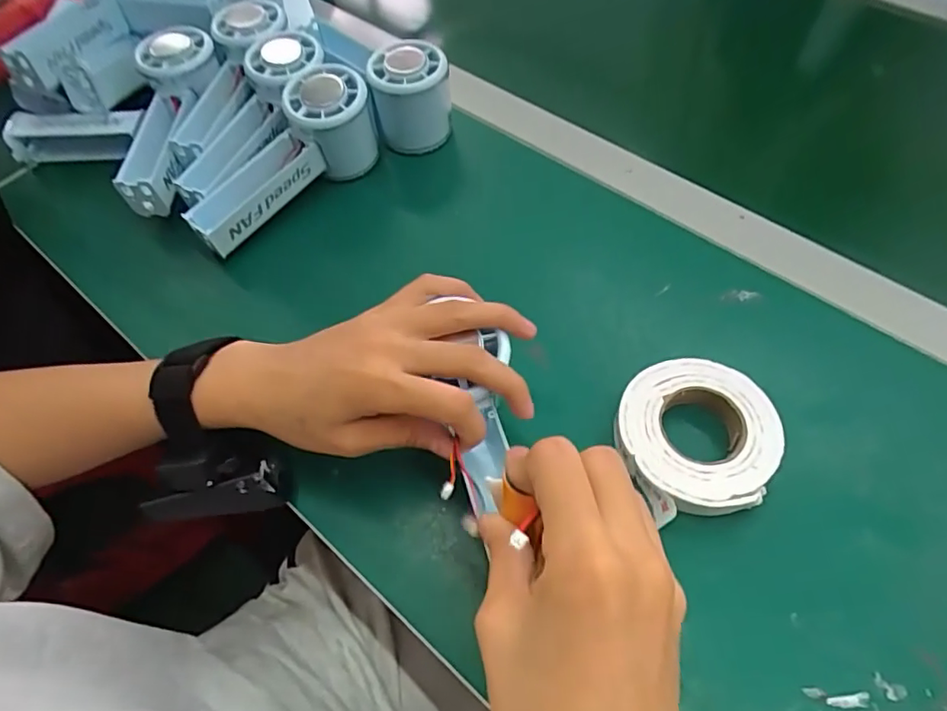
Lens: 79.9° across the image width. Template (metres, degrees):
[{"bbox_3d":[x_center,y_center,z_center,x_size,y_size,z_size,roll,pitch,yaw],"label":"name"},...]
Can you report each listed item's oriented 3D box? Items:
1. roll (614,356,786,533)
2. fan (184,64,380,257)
[{"bbox_3d":[0.116,0.043,0.297,0.080,0.019,0.081,-1,60,2],"label":"roll"},{"bbox_3d":[-0.136,-0.137,0.392,0.048,0.060,0.146,39,69,22],"label":"fan"}]

